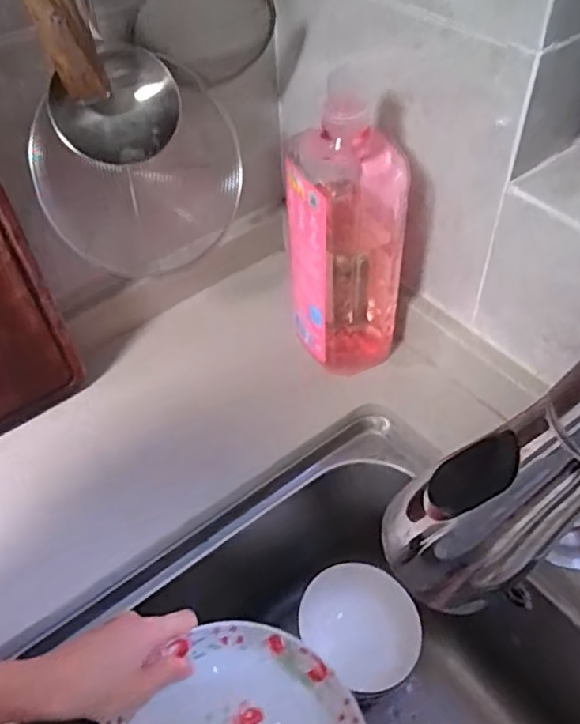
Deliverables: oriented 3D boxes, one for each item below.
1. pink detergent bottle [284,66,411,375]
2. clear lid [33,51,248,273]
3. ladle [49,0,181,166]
[{"bbox_3d":[0.048,-0.111,0.543,0.095,0.242,0.106,0,49,4],"label":"pink detergent bottle"},{"bbox_3d":[-0.129,-0.154,0.575,0.177,0.182,0.027,-28,53,-20],"label":"clear lid"},{"bbox_3d":[-0.143,-0.288,0.387,0.089,0.336,0.065,-19,50,-12],"label":"ladle"}]

